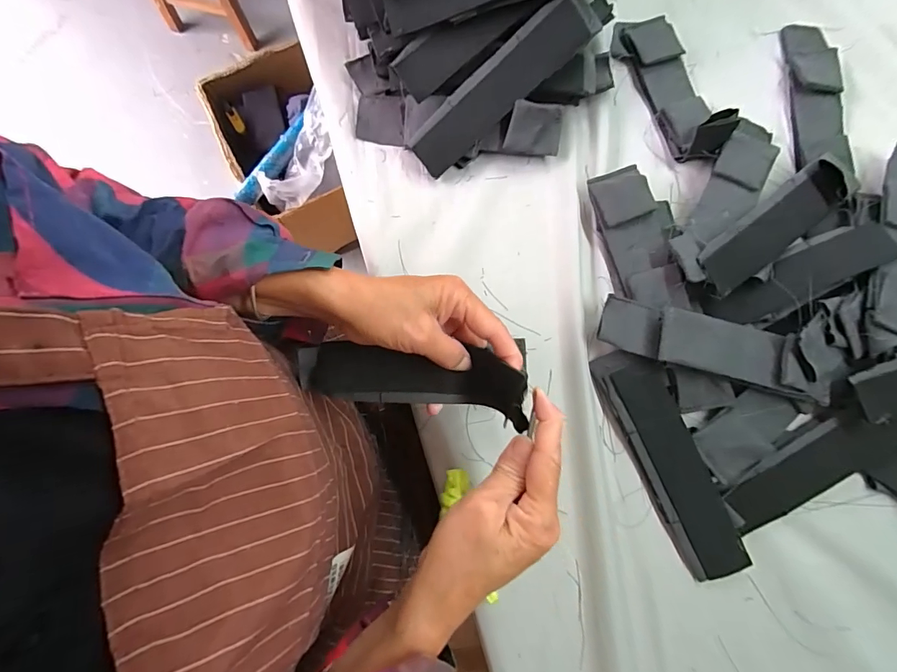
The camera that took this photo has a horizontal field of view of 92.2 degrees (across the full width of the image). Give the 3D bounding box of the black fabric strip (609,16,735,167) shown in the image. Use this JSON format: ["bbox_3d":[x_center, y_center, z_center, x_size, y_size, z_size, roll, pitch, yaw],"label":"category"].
[{"bbox_3d":[0.216,-0.249,0.420,0.061,0.044,0.170,-18,78,4],"label":"black fabric strip"}]

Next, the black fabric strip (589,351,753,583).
[{"bbox_3d":[0.187,0.105,0.367,0.052,0.021,0.196,-22,80,-3],"label":"black fabric strip"}]

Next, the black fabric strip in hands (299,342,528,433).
[{"bbox_3d":[-0.030,0.032,0.329,0.176,0.017,0.047,6,79,9],"label":"black fabric strip in hands"}]

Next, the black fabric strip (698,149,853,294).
[{"bbox_3d":[0.297,-0.101,0.383,0.184,0.012,0.046,-35,92,-12],"label":"black fabric strip"}]

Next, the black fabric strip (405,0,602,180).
[{"bbox_3d":[0.047,-0.230,0.399,0.193,0.008,0.045,-39,102,12],"label":"black fabric strip"}]

